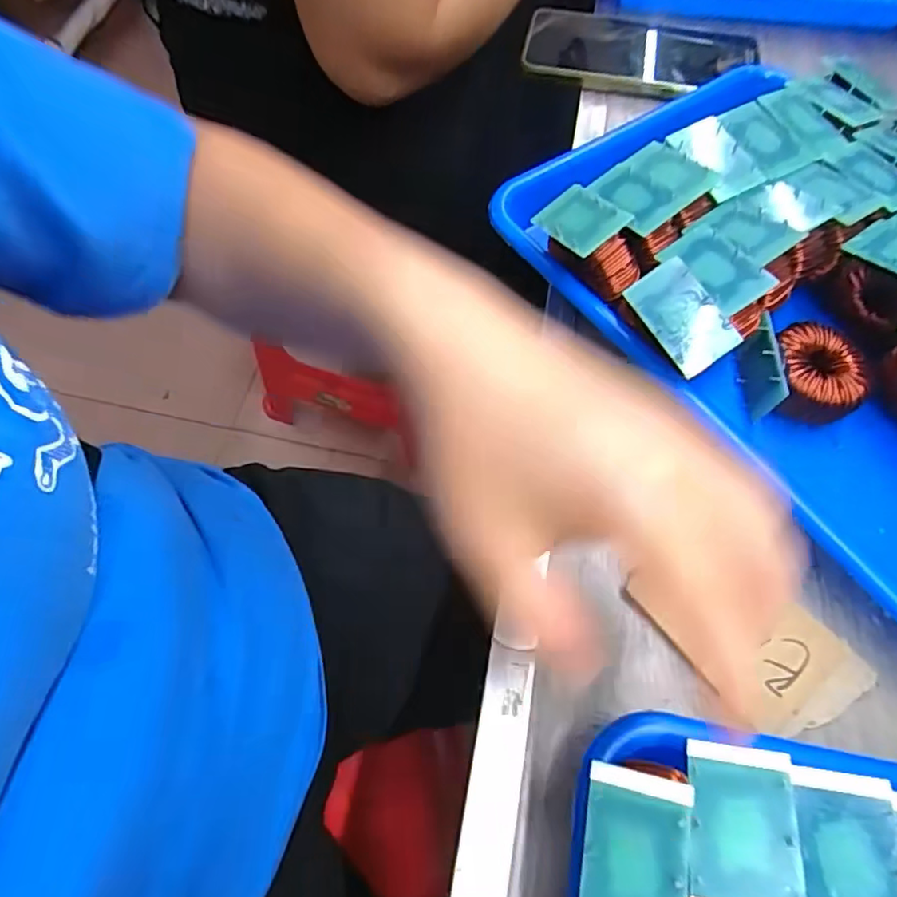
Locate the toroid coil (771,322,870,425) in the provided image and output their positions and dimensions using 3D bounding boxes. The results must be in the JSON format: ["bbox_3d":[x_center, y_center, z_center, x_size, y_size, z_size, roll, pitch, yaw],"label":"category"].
[{"bbox_3d":[0.182,-0.036,0.295,0.042,0.026,0.046,0,63,0],"label":"toroid coil"}]

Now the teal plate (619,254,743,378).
[{"bbox_3d":[0.107,-0.059,0.266,0.031,0.005,0.047,-36,85,2],"label":"teal plate"}]

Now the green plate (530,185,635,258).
[{"bbox_3d":[0.065,-0.115,0.293,0.031,0.006,0.048,-35,48,2],"label":"green plate"}]

